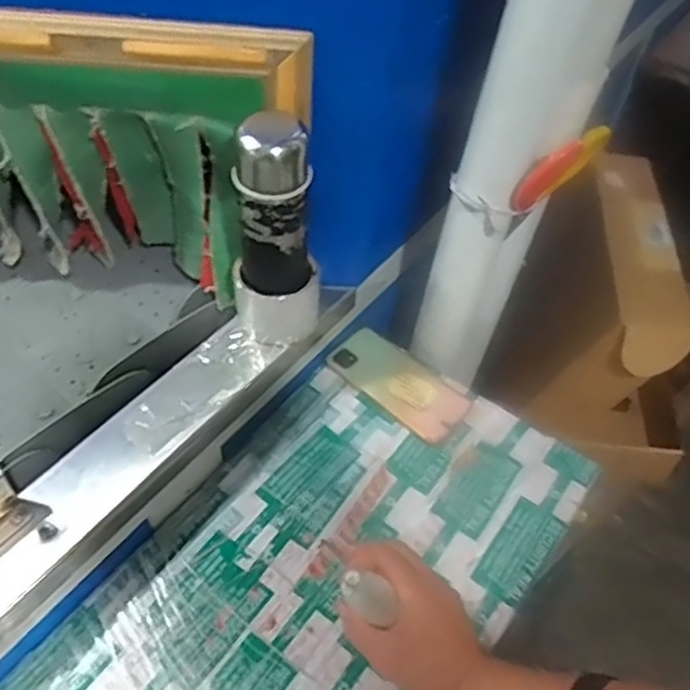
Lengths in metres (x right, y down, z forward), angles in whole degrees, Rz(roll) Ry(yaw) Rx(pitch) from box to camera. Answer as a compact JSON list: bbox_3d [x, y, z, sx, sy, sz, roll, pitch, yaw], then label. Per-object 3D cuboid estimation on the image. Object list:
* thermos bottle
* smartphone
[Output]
[{"bbox_3d":[-0.065,-0.097,0.650,0.084,0.228,0.068,1,50,-3],"label":"thermos bottle"},{"bbox_3d":[0.062,0.044,0.786,0.160,0.014,0.074,37,58,22],"label":"smartphone"}]

